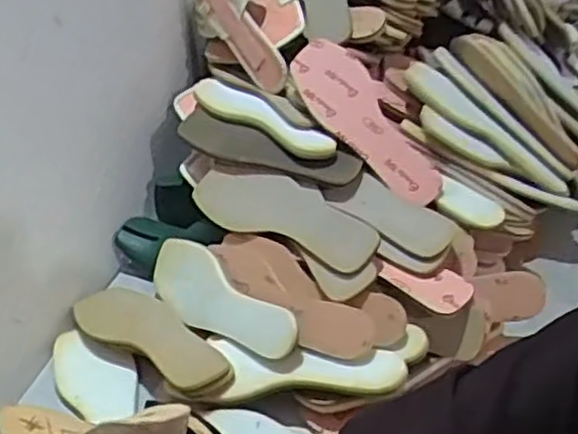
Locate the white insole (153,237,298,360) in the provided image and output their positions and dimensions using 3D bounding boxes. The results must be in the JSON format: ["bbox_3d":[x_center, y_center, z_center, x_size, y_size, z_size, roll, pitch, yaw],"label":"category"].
[{"bbox_3d":[-0.078,0.094,0.802,0.225,0.014,0.077,32,91,42],"label":"white insole"}]

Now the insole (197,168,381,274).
[{"bbox_3d":[-0.007,-0.006,0.824,0.229,0.015,0.075,20,74,27],"label":"insole"}]

